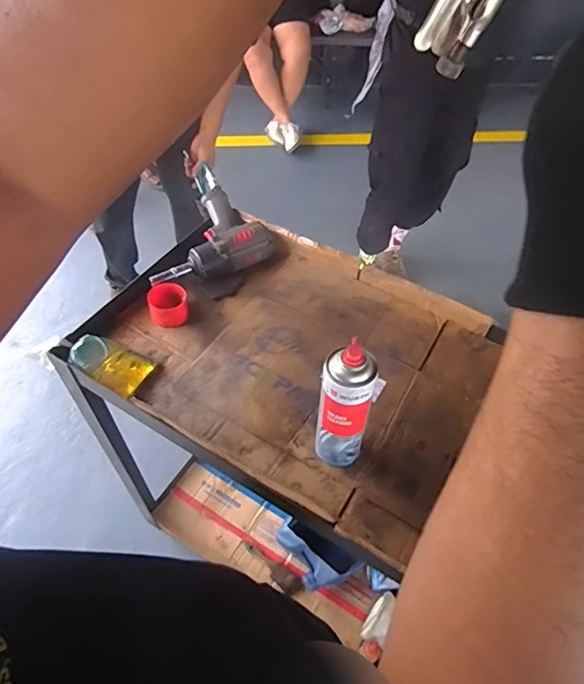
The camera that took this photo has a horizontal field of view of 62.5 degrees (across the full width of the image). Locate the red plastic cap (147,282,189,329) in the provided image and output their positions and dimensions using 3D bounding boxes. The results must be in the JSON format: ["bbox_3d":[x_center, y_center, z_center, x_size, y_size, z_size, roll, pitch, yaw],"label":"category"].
[{"bbox_3d":[-0.225,-0.067,0.878,0.069,0.046,0.068,-12,53,-11],"label":"red plastic cap"}]

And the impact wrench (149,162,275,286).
[{"bbox_3d":[-0.188,-0.221,0.969,0.242,0.071,0.221,-20,55,-17],"label":"impact wrench"}]

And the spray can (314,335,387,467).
[{"bbox_3d":[0.068,0.091,0.636,0.071,0.221,0.064,1,52,-1],"label":"spray can"}]

